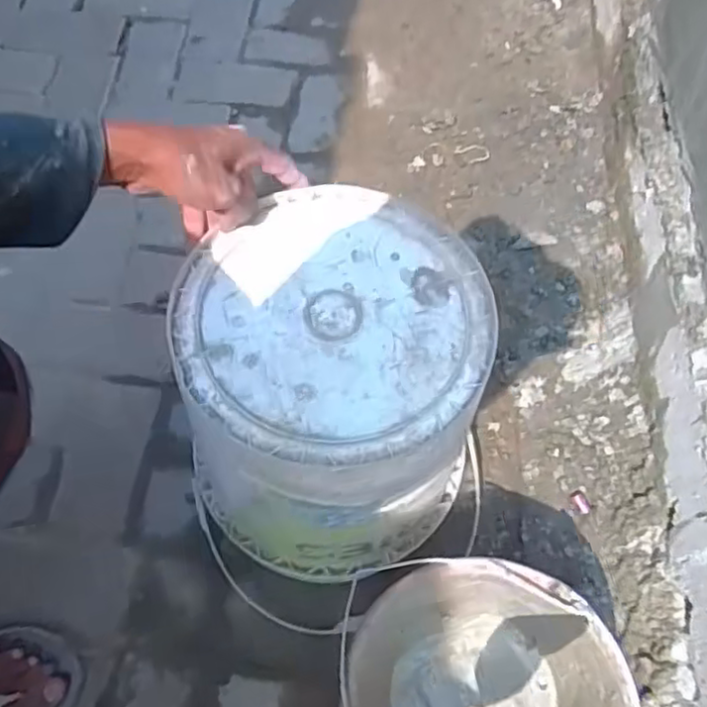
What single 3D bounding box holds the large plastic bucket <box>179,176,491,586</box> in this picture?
[{"bbox_3d":[-0.016,0.047,0.641,0.244,0.285,0.259,-1,61,1],"label":"large plastic bucket"}]

